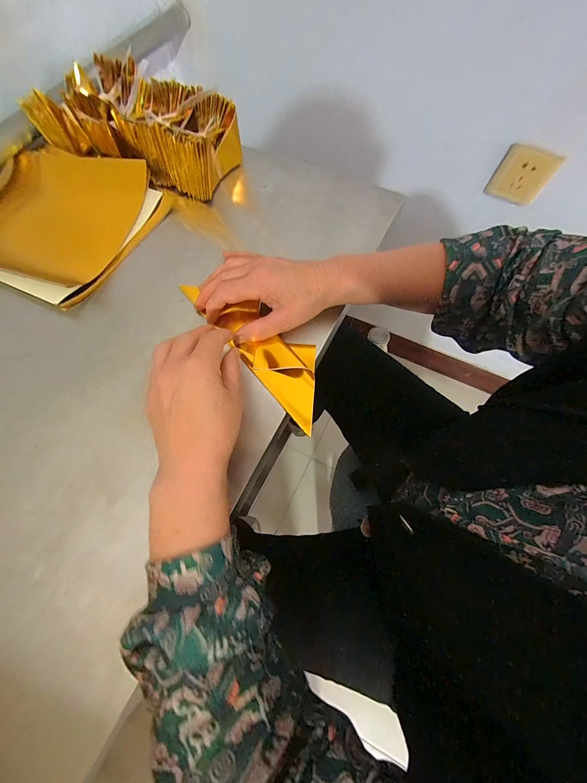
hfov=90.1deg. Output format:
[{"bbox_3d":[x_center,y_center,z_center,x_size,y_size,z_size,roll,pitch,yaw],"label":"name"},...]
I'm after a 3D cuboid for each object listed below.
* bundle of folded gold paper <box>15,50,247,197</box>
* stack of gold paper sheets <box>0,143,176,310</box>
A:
[{"bbox_3d":[-0.223,-0.375,0.422,0.290,0.079,0.125,28,71,12],"label":"bundle of folded gold paper"},{"bbox_3d":[-0.303,-0.228,0.384,0.207,0.056,0.226,24,70,10],"label":"stack of gold paper sheets"}]

